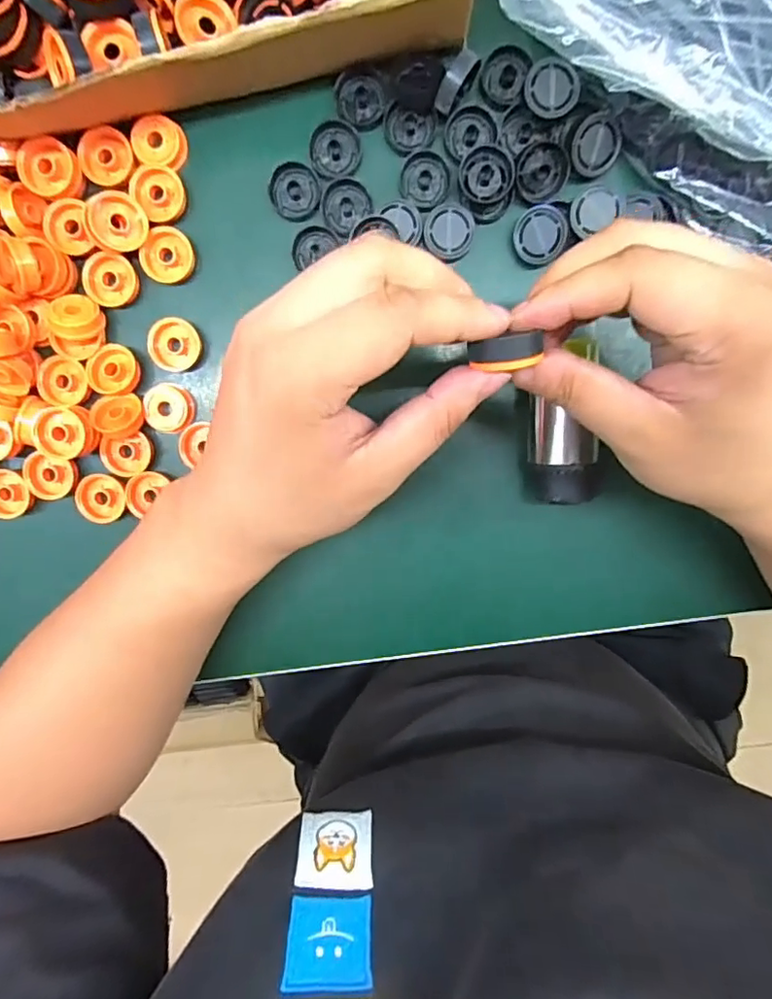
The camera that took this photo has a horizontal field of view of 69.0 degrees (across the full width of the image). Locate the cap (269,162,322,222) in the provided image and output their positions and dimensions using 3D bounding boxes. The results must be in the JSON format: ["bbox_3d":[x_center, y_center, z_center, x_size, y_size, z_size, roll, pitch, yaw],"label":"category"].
[{"bbox_3d":[-0.044,-0.152,0.277,0.024,0.008,0.024,0,98,1],"label":"cap"}]

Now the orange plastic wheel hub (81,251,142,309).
[{"bbox_3d":[-0.138,-0.109,0.281,0.026,0.008,0.024,0,98,1],"label":"orange plastic wheel hub"}]

